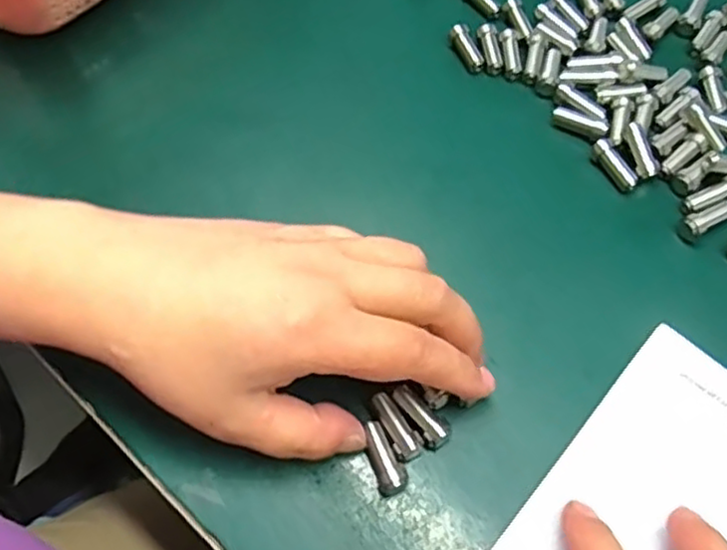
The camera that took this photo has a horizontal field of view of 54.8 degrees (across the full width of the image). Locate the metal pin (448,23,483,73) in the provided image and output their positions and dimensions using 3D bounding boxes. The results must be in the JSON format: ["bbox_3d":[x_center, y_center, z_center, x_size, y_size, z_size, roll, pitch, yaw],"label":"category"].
[{"bbox_3d":[0.054,-0.118,0.368,0.010,0.009,0.028,-21,62,-7],"label":"metal pin"}]

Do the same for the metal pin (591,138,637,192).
[{"bbox_3d":[0.118,-0.051,0.331,0.009,0.006,0.027,-31,76,-12],"label":"metal pin"}]

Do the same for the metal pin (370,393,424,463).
[{"bbox_3d":[0.012,0.059,0.272,0.011,0.012,0.026,-29,64,-11],"label":"metal pin"}]

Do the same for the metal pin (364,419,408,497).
[{"bbox_3d":[0.008,0.069,0.265,0.011,0.012,0.028,-20,70,-6],"label":"metal pin"}]

